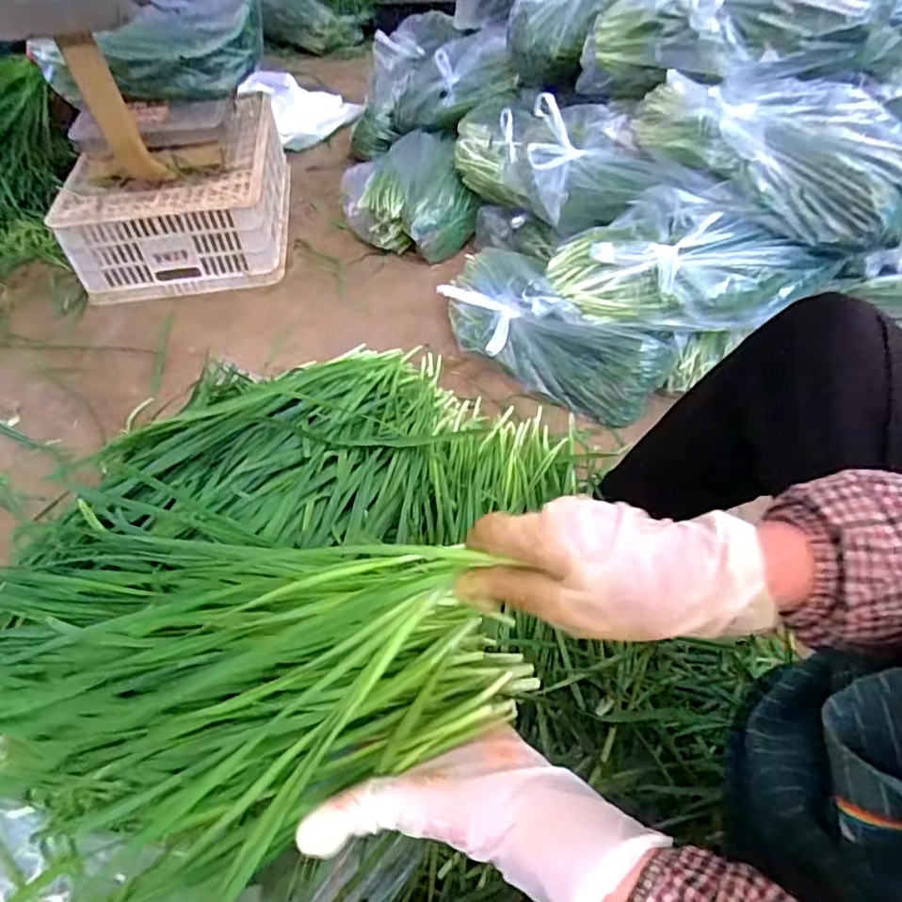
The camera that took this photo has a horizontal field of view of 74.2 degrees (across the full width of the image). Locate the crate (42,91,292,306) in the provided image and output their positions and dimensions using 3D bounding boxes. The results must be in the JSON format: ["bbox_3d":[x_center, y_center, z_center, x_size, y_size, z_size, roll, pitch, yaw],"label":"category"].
[{"bbox_3d":[-0.602,-0.598,1.361,0.391,0.224,0.521,-8,50,-3],"label":"crate"}]

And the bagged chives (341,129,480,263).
[{"bbox_3d":[-0.098,-0.594,1.388,0.282,0.137,0.364,-15,50,-9],"label":"bagged chives"}]

